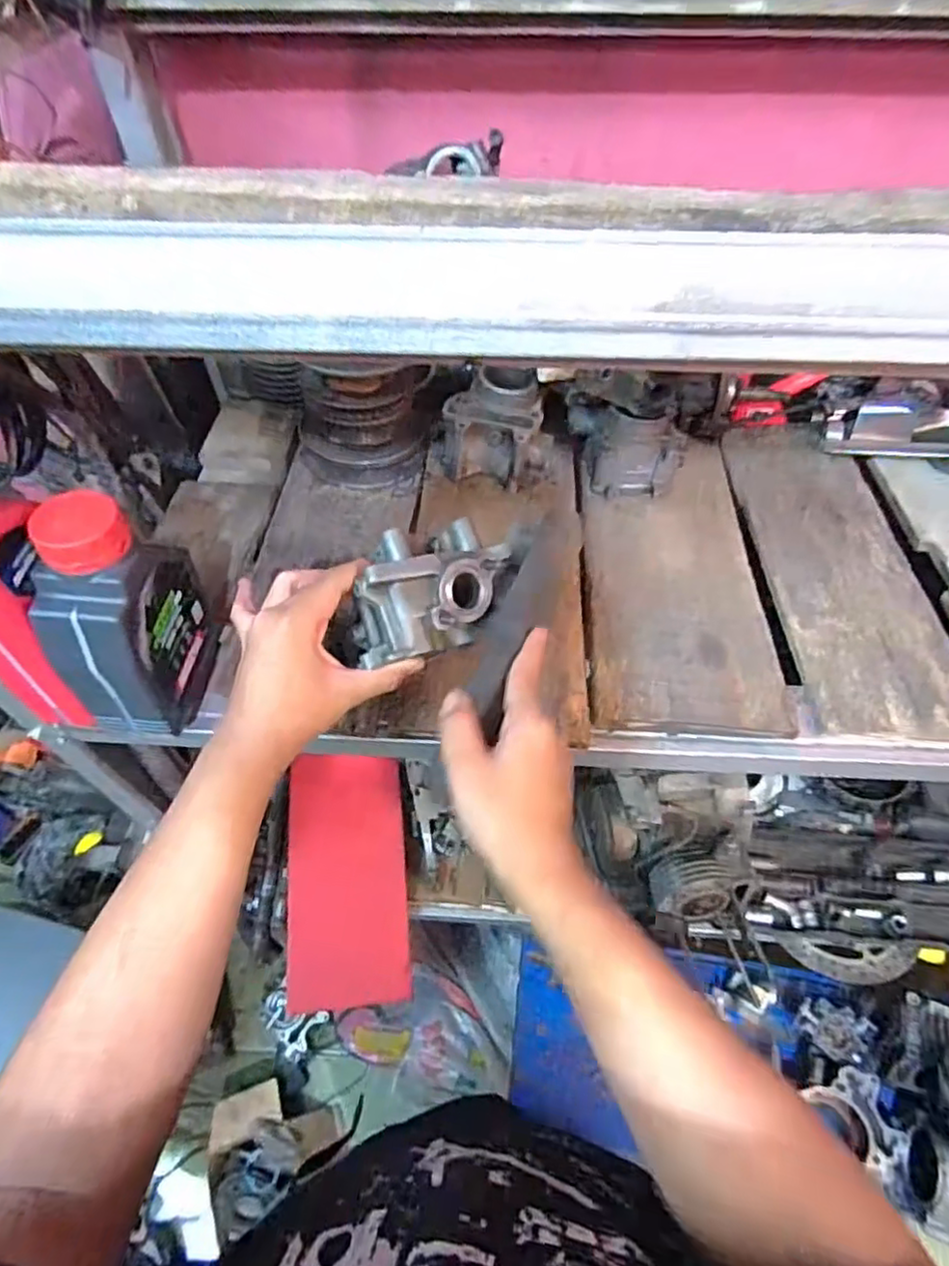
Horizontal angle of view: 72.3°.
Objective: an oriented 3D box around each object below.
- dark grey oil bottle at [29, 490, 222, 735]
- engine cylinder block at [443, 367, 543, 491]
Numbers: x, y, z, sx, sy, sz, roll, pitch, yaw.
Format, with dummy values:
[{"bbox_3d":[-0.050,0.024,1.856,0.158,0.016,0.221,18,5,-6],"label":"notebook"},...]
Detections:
[{"bbox_3d":[-0.258,-0.015,0.484,0.062,0.195,0.111,6,54,4],"label":"dark grey oil bottle"},{"bbox_3d":[0.022,-0.232,0.731,0.100,0.080,0.108,14,55,10],"label":"engine cylinder block"}]

